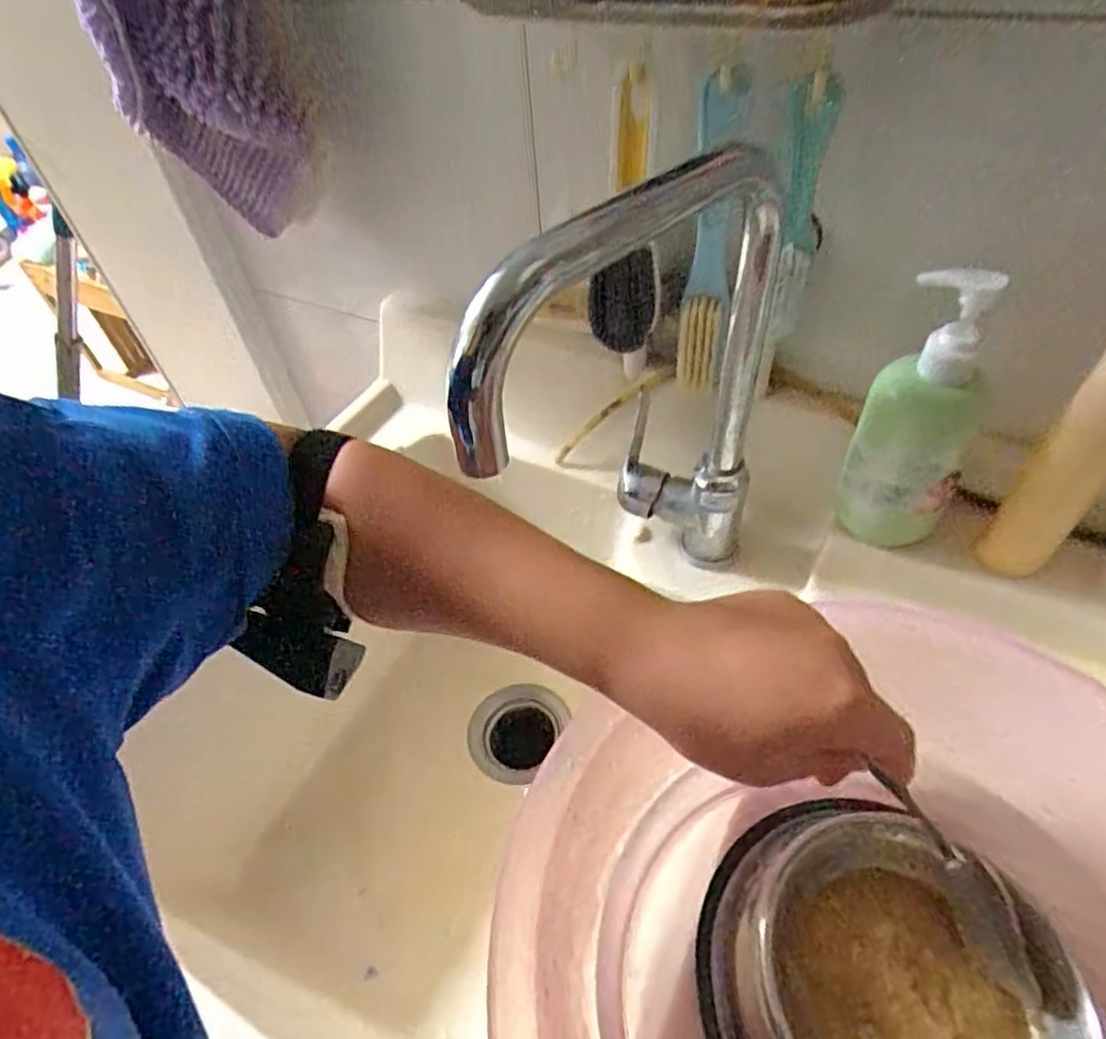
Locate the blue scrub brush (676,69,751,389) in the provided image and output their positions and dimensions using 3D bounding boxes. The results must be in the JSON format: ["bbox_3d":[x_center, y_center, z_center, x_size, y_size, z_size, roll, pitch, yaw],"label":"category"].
[{"bbox_3d":[0.106,-0.186,0.455,0.030,0.207,0.044,-7,49,-1],"label":"blue scrub brush"}]

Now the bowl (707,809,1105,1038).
[{"bbox_3d":[0.145,0.202,0.284,0.140,0.041,0.126,0,49,5],"label":"bowl"}]

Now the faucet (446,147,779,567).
[{"bbox_3d":[0.053,-0.043,0.393,0.100,0.306,0.229,20,53,21],"label":"faucet"}]

